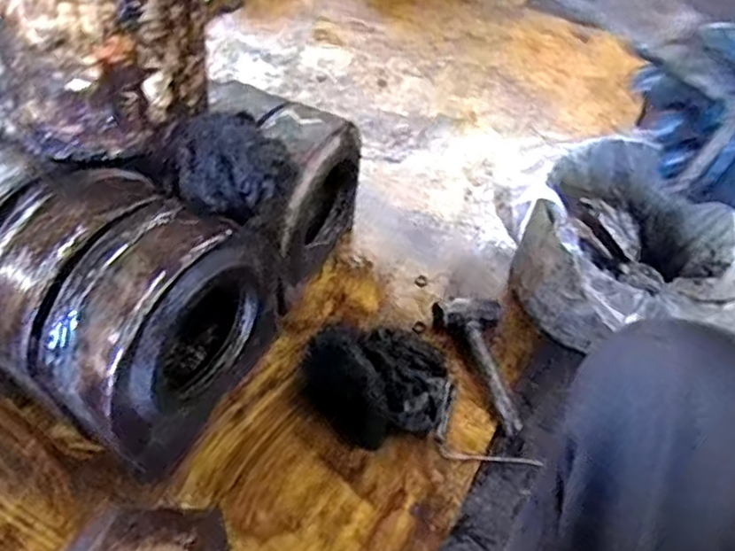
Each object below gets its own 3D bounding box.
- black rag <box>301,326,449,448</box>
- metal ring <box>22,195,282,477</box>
[{"bbox_3d":[0.015,0.136,0.910,0.185,0.089,0.192,-24,54,-19],"label":"black rag"},{"bbox_3d":[-0.233,0.055,0.804,0.121,0.257,0.289,27,53,18],"label":"metal ring"}]

